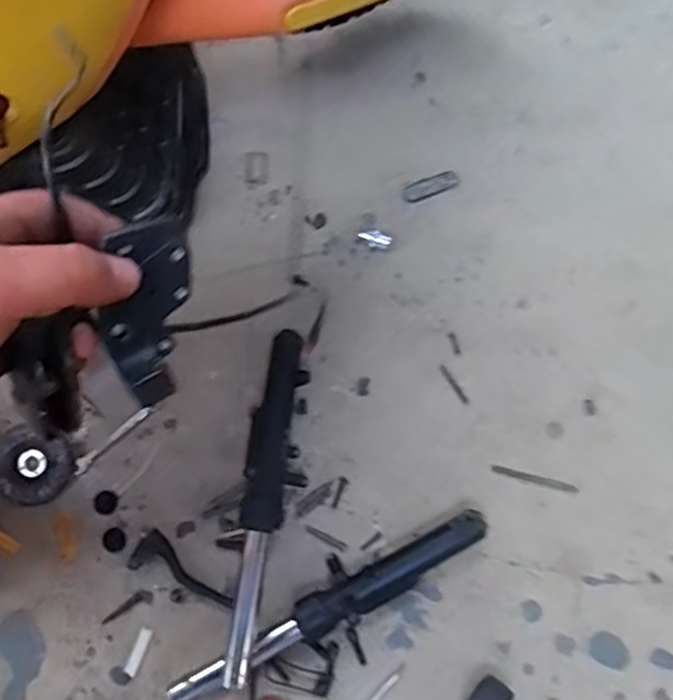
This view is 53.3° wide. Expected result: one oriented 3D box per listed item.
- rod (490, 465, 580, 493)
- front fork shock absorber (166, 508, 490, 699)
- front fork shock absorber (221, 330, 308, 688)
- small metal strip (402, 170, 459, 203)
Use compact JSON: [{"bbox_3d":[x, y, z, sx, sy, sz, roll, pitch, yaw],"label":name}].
[{"bbox_3d":[0.216,0.141,0.732,0.094,0.005,0.009,14,78,3],"label":"rod"},{"bbox_3d":[-0.009,0.256,0.683,0.357,0.041,0.061,-26,79,-6],"label":"front fork shock absorber"},{"bbox_3d":[-0.072,0.154,0.701,0.055,0.056,0.350,7,73,1],"label":"front fork shock absorber"},{"bbox_3d":[0.113,-0.195,0.806,0.071,0.004,0.023,-22,78,-5],"label":"small metal strip"}]

